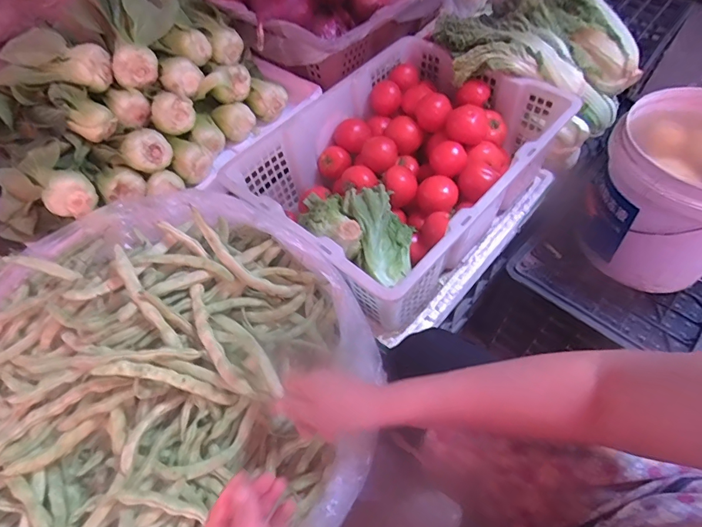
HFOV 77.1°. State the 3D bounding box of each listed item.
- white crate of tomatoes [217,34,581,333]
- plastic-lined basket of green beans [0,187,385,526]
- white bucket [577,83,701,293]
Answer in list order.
[{"bbox_3d":[0.072,-0.161,0.736,0.373,0.154,0.485,35,63,22],"label":"white crate of tomatoes"},{"bbox_3d":[-0.231,0.147,0.513,0.498,0.145,0.454,0,56,0],"label":"plastic-lined basket of green beans"},{"bbox_3d":[0.560,-0.122,0.764,0.260,0.231,0.266,31,61,19],"label":"white bucket"}]

